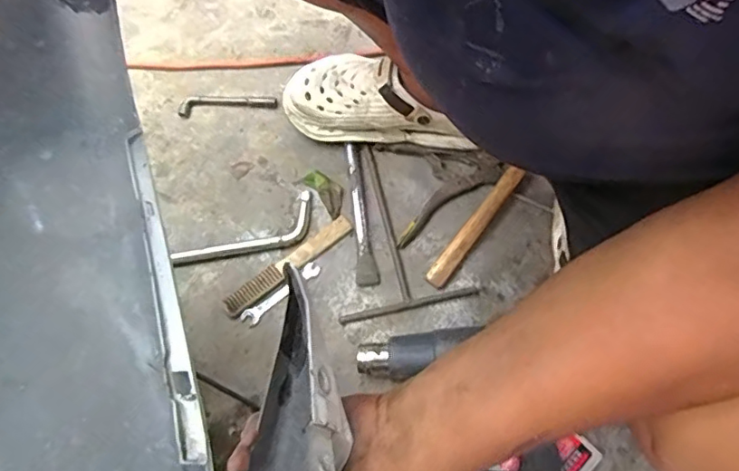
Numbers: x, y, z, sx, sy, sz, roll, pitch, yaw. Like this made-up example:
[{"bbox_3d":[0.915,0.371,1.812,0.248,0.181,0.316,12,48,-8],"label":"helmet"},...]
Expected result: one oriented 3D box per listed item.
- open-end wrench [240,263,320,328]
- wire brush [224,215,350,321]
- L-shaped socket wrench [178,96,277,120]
[{"bbox_3d":[-0.116,0.075,0.729,0.116,0.005,0.022,-39,73,-12],"label":"open-end wrench"},{"bbox_3d":[-0.108,0.037,0.736,0.193,0.016,0.029,-38,73,-11],"label":"wire brush"},{"bbox_3d":[-0.210,-0.196,0.829,0.145,0.013,0.033,-4,70,0],"label":"L-shaped socket wrench"}]

